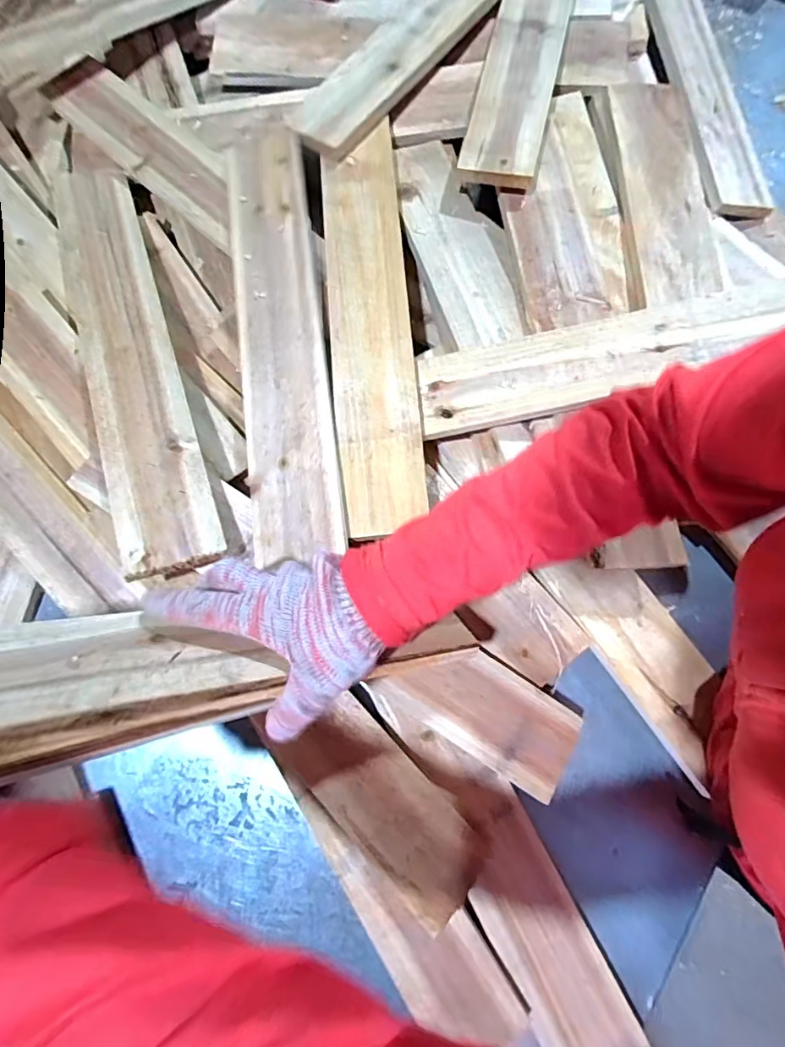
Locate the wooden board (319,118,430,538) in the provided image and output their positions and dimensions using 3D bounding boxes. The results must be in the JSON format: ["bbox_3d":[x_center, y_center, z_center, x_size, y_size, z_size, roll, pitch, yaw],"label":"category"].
[{"bbox_3d":[-0.022,-0.203,0.481,0.078,0.014,0.431,-5,76,2],"label":"wooden board"}]

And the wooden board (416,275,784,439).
[{"bbox_3d":[0.223,-0.163,0.450,0.401,0.011,0.091,-11,75,6],"label":"wooden board"}]

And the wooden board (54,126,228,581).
[{"bbox_3d":[-0.266,-0.202,0.488,0.081,0.015,0.542,-14,69,-21],"label":"wooden board"}]

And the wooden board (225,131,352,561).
[{"bbox_3d":[-0.111,-0.201,0.477,0.081,0.016,0.474,-8,76,1],"label":"wooden board"}]

